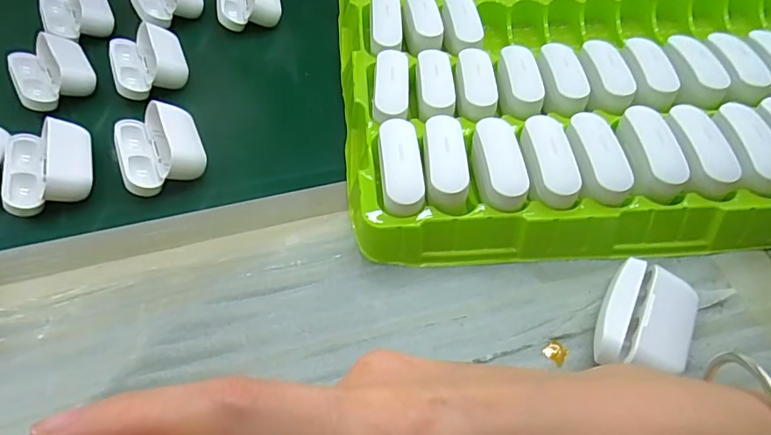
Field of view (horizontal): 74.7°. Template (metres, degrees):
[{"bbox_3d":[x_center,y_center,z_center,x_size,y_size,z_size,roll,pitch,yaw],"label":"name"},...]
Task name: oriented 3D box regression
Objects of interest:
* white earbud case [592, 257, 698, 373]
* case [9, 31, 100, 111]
[{"bbox_3d":[0.135,0.055,0.267,0.045,0.023,0.060,24,59,15],"label":"white earbud case"},{"bbox_3d":[-0.257,-0.114,0.387,0.053,0.024,0.060,-28,61,-18],"label":"case"}]

